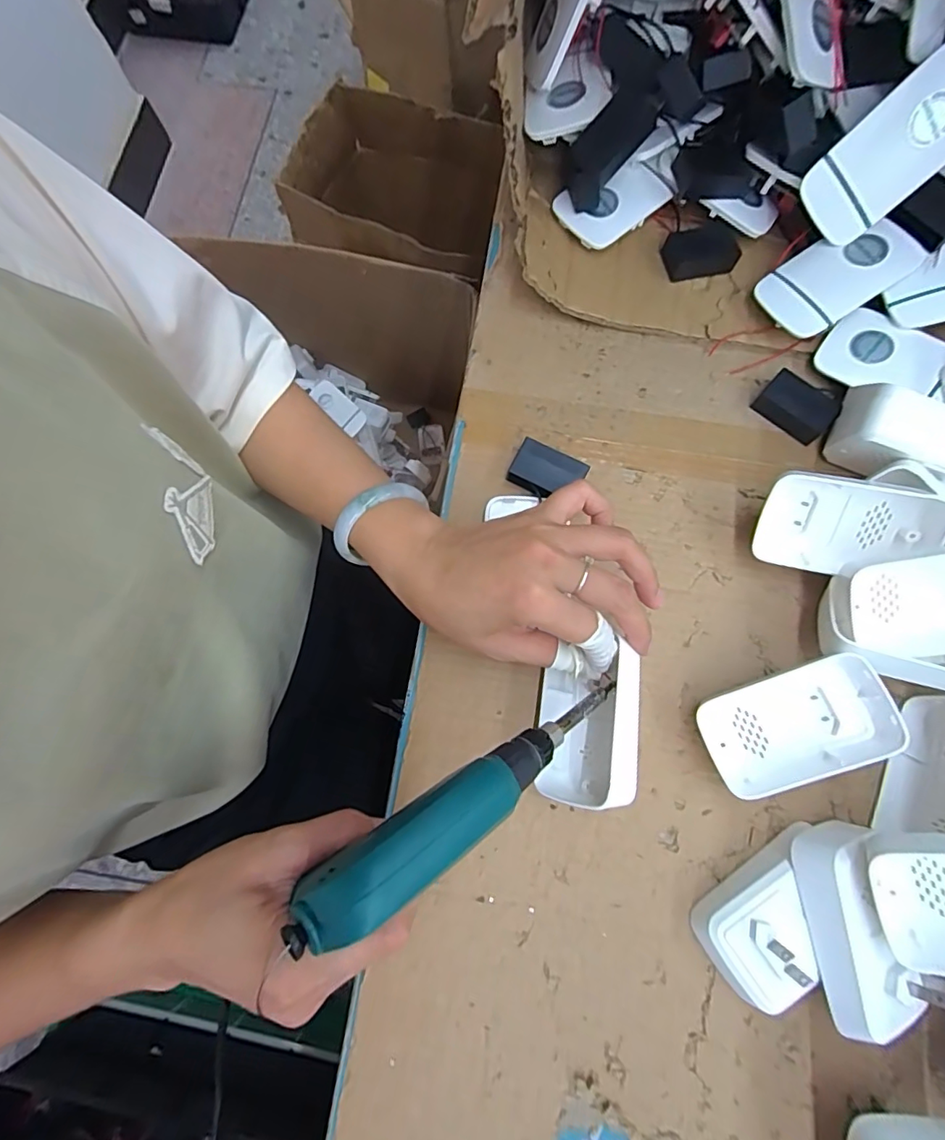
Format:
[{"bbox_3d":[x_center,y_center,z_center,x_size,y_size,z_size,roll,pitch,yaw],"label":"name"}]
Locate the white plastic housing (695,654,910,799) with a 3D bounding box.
[{"bbox_3d":[0.187,0.092,0.302,0.098,0.024,0.062,-22,75,14],"label":"white plastic housing"}]

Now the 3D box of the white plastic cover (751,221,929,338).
[{"bbox_3d":[0.254,-0.207,0.361,0.097,0.009,0.056,-34,73,7],"label":"white plastic cover"}]

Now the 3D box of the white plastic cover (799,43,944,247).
[{"bbox_3d":[0.266,-0.263,0.328,0.058,0.095,0.008,40,35,-17],"label":"white plastic cover"}]

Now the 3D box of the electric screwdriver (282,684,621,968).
[{"bbox_3d":[0.007,0.096,0.233,0.178,0.031,0.025,-23,75,-38],"label":"electric screwdriver"}]

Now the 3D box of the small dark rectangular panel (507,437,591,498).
[{"bbox_3d":[0.050,-0.064,0.355,0.046,0.018,0.033,27,78,7],"label":"small dark rectangular panel"}]

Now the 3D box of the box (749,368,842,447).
[{"bbox_3d":[0.228,-0.115,0.366,0.048,0.018,0.030,42,80,10],"label":"box"}]

